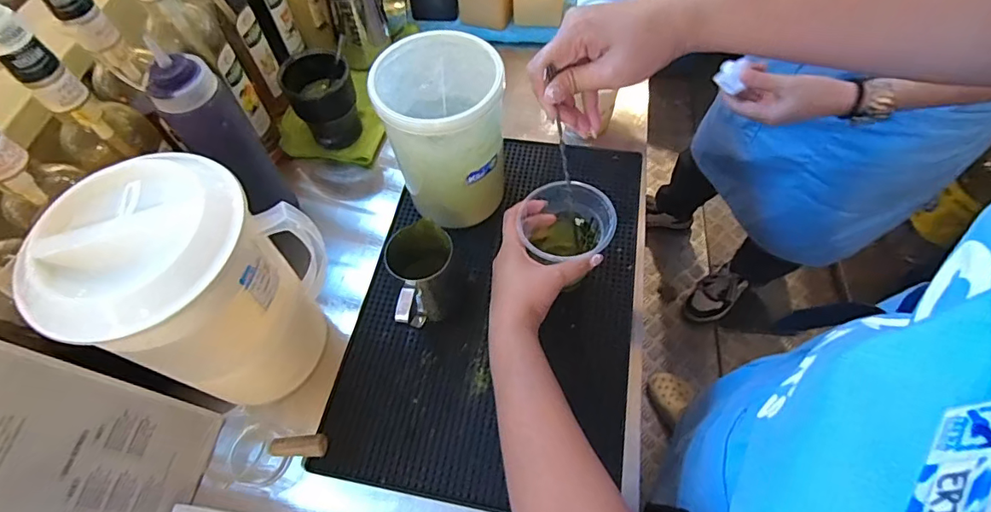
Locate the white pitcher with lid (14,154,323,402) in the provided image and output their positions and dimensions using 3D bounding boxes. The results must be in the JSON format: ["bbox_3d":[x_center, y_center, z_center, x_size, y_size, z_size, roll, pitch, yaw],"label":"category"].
[{"bbox_3d":[-0.254,0.026,0.447,0.142,0.213,0.167,30,65,16],"label":"white pitcher with lid"}]

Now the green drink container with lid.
[{"bbox_3d":[-0.056,-0.129,0.558,0.126,0.177,0.130,1,61,1],"label":"green drink container with lid"}]

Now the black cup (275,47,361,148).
[{"bbox_3d":[-0.230,-0.209,0.669,0.081,0.107,0.080,0,61,0],"label":"black cup"}]

